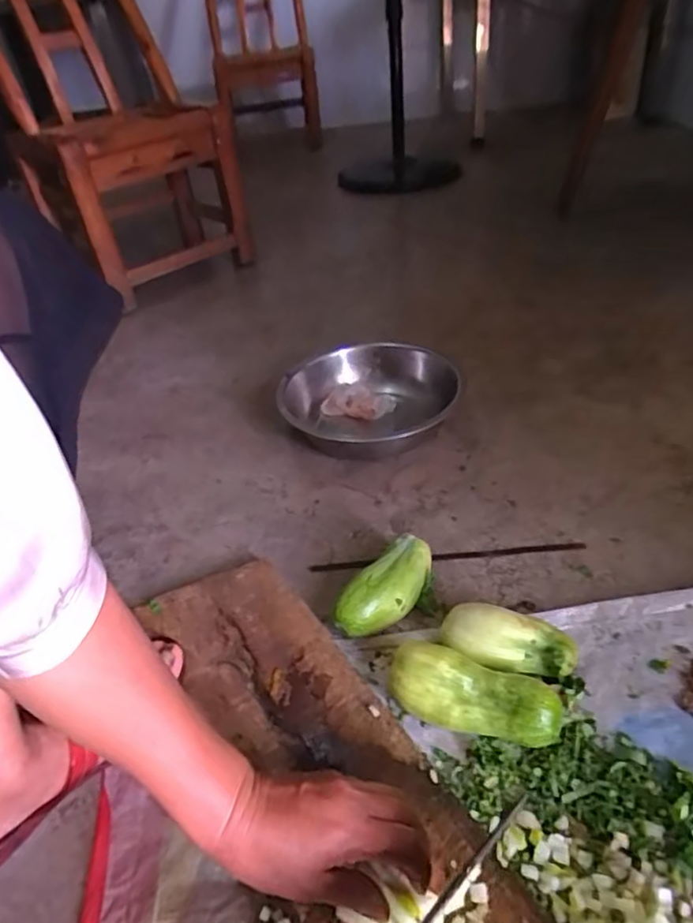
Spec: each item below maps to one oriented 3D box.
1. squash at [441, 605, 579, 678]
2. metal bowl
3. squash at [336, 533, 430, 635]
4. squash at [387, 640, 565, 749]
[{"bbox_3d":[0.145,0.166,0.548,0.115,0.055,0.047,4,38,11],"label":"squash"},{"bbox_3d":[0.031,-0.086,0.868,0.230,0.075,0.256,7,39,15],"label":"metal bowl"},{"bbox_3d":[0.041,0.130,0.607,0.053,0.052,0.118,19,43,28],"label":"squash"},{"bbox_3d":[0.105,0.200,0.509,0.138,0.053,0.050,13,41,22],"label":"squash"}]

